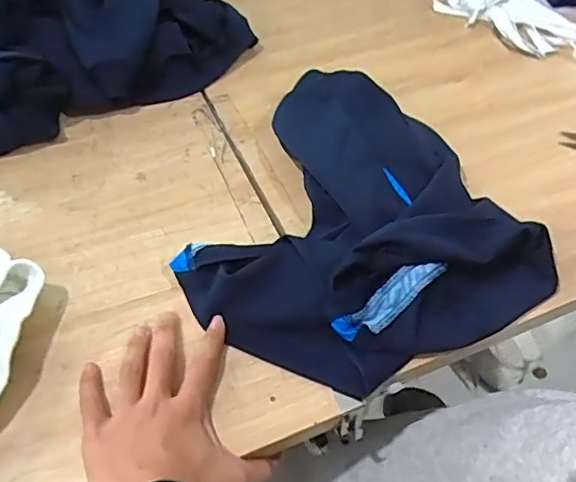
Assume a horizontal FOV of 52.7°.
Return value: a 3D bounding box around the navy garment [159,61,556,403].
[{"bbox_3d":[0.044,-0.031,0.605,0.323,0.068,0.353,-20,53,-16],"label":"navy garment"}]

